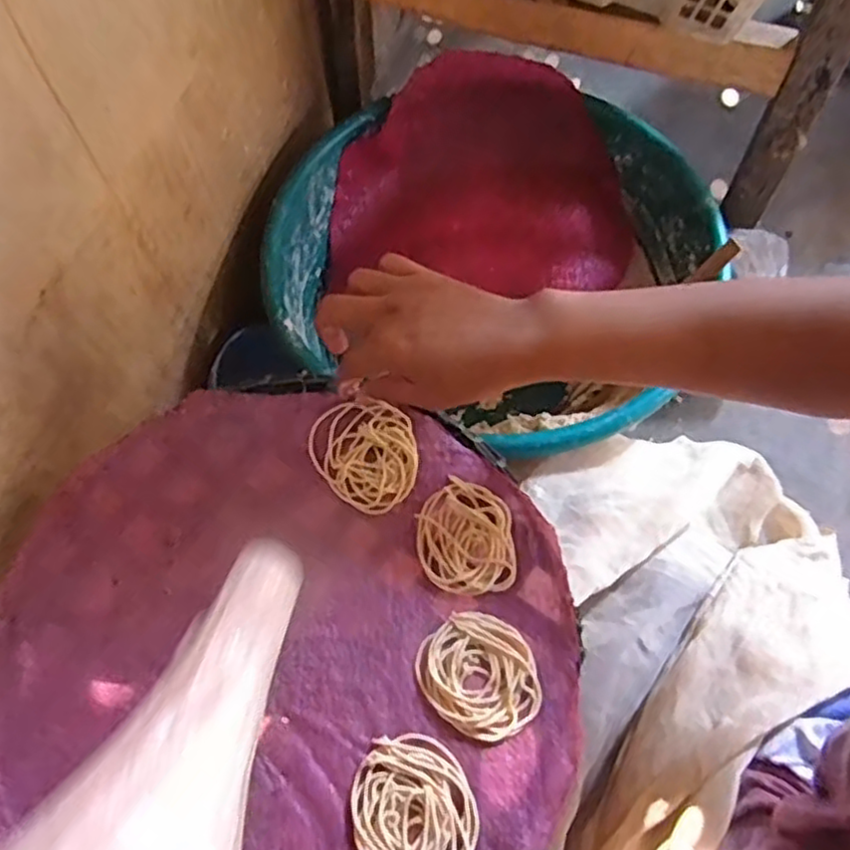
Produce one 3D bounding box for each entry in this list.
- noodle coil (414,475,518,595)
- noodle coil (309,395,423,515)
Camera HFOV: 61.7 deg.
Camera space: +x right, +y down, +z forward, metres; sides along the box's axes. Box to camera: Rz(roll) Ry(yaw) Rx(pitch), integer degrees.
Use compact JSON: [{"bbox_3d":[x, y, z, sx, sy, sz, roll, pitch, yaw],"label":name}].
[{"bbox_3d":[0.025,0.072,0.467,0.061,0.008,0.074,-6,65,-2],"label":"noodle coil"},{"bbox_3d":[-0.039,0.018,0.494,0.068,0.006,0.080,-37,70,-15],"label":"noodle coil"}]

